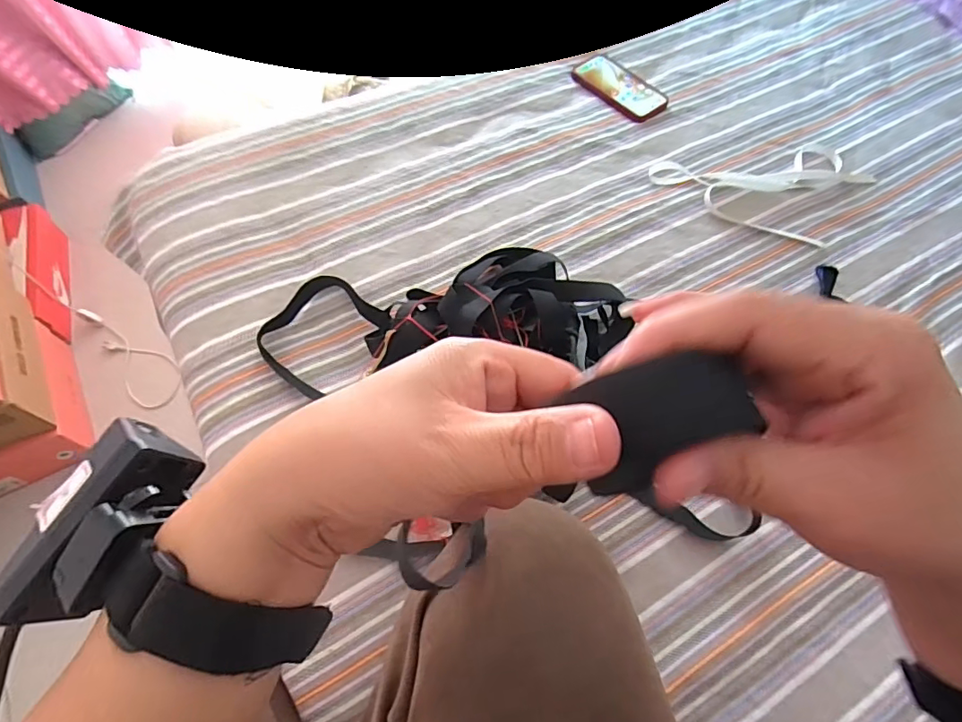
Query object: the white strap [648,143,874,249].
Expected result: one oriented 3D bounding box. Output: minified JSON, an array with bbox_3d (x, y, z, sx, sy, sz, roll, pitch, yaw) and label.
[{"bbox_3d":[0.428,-0.285,0.780,0.266,0.018,0.245,35,67,15],"label":"white strap"}]

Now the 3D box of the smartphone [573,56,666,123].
[{"bbox_3d":[0.235,-0.462,0.871,0.080,0.012,0.162,-37,69,-19],"label":"smartphone"}]

